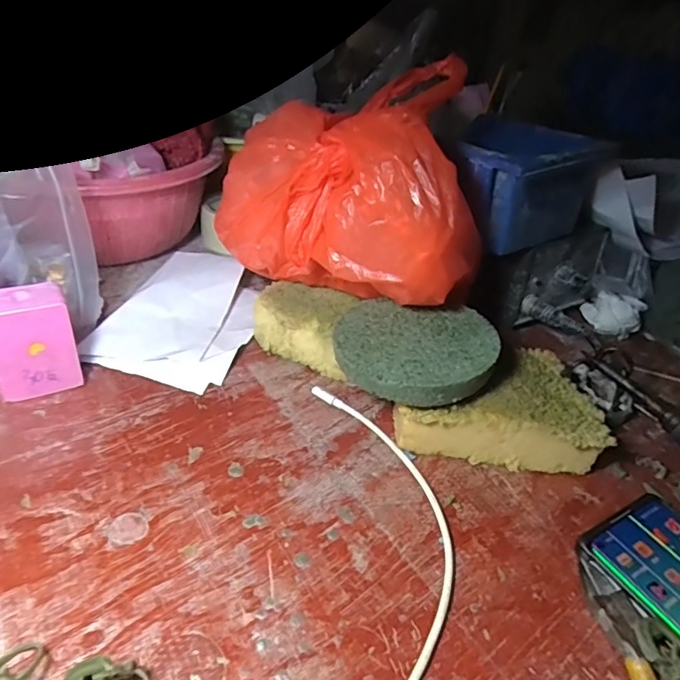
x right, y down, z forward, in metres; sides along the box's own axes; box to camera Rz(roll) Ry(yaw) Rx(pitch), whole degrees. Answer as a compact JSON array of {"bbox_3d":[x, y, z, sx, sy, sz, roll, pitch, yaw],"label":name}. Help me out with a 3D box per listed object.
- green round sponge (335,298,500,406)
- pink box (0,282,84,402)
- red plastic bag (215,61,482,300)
[{"bbox_3d":[0.050,0.003,0.347,0.103,0.018,0.098,5,35,-4],"label":"green round sponge"},{"bbox_3d":[-0.202,0.002,0.343,0.048,0.069,0.028,-14,40,-28],"label":"pink box"},{"bbox_3d":[0.012,-0.112,0.383,0.199,0.137,0.121,28,39,26],"label":"red plastic bag"}]

